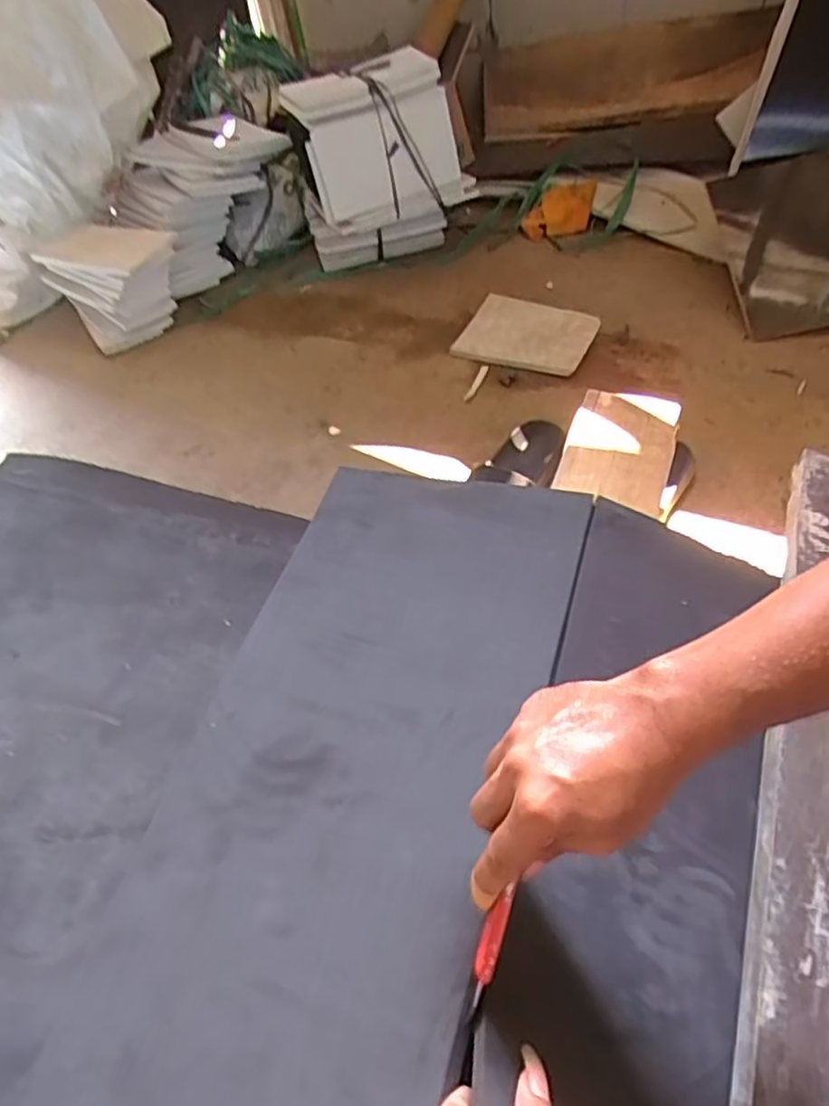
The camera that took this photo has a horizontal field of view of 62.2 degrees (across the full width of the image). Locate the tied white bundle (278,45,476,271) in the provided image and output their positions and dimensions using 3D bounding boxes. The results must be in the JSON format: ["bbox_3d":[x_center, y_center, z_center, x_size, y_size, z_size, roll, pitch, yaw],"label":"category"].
[{"bbox_3d":[-0.065,-0.767,1.384,0.334,0.344,0.188,-12,50,-1],"label":"tied white bundle"}]

